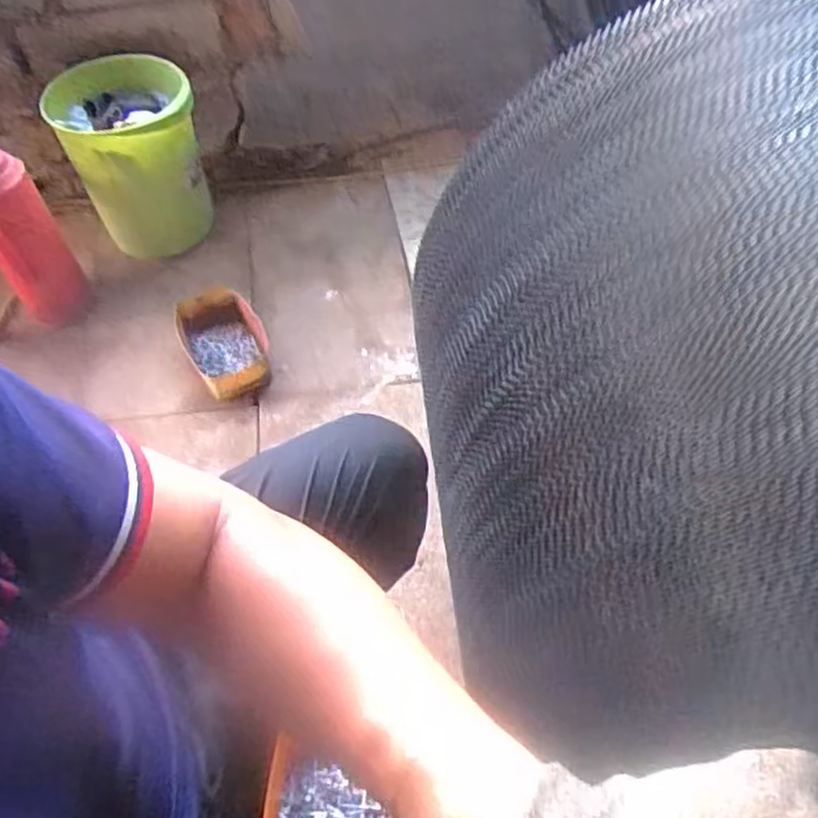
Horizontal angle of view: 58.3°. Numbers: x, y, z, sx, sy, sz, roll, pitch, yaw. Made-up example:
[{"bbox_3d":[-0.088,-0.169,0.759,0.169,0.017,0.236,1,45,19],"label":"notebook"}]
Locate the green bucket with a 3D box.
[{"bbox_3d":[-0.473,-0.421,1.278,0.213,0.282,0.208,2,54,-3],"label":"green bucket"}]

